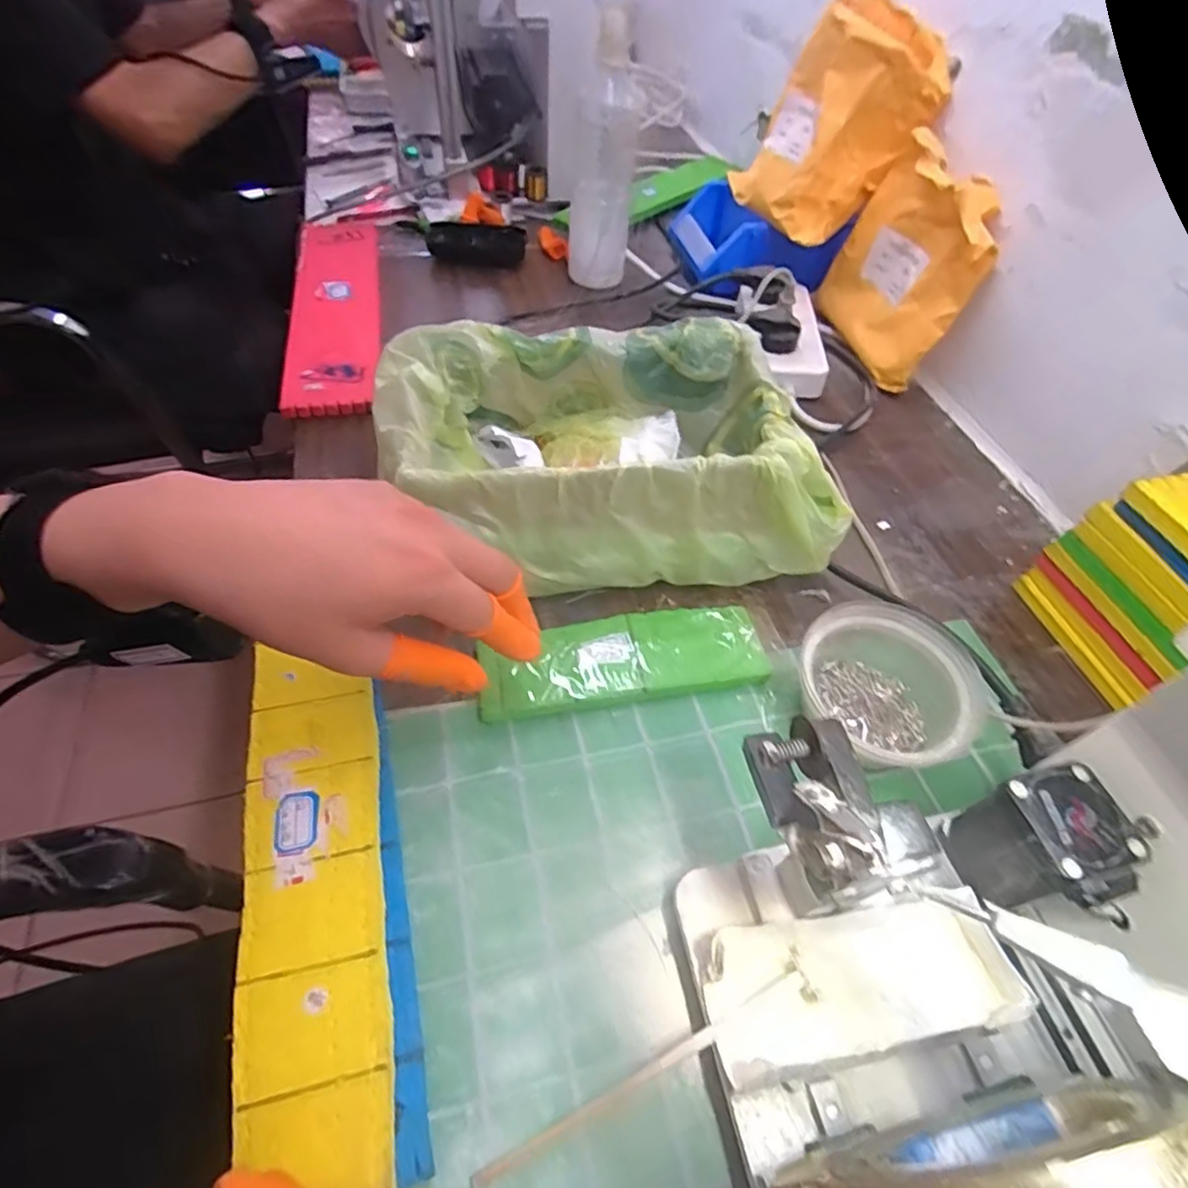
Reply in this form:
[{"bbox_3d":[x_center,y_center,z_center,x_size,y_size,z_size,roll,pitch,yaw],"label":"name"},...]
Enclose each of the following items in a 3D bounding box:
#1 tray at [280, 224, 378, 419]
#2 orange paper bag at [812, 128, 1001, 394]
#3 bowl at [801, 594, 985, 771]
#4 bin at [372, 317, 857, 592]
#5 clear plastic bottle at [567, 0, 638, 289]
[{"bbox_3d":[-0.260,-0.290,0.636,0.081,0.030,0.338,-8,53,-10],"label":"tray"},{"bbox_3d":[0.291,-0.306,0.599,0.061,0.165,0.166,-5,52,-9],"label":"orange paper bag"},{"bbox_3d":[0.171,0.059,0.375,0.083,0.058,0.097,-18,55,-18],"label":"bowl"},{"bbox_3d":[0.004,-0.094,0.443,0.302,0.112,0.163,0,52,-4],"label":"bin"},{"bbox_3d":[0.010,-0.460,0.624,0.062,0.261,0.079,3,52,-2],"label":"clear plastic bottle"}]

